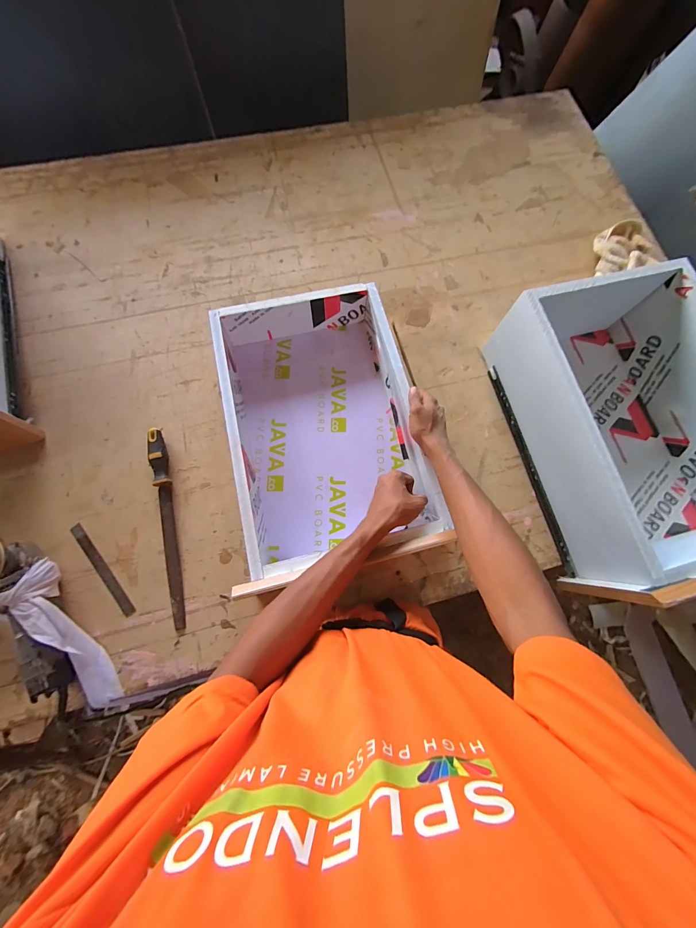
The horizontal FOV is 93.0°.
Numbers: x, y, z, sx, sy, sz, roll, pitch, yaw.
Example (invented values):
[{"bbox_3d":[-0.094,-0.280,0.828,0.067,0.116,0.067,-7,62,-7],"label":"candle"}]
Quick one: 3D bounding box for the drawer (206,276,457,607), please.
[{"bbox_3d":[-0.048,-0.075,0.617,0.333,0.118,0.518,-8,75,-4],"label":"drawer"}]

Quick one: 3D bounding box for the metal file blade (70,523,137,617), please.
[{"bbox_3d":[-0.440,0.190,0.593,0.021,0.007,0.194,-40,79,-12],"label":"metal file blade"}]

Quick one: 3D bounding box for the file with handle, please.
[{"bbox_3d":[-0.331,0.108,0.600,0.026,0.031,0.359,-12,75,-6],"label":"file with handle"}]

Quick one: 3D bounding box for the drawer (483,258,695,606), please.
[{"bbox_3d":[0.508,-0.084,0.604,0.352,0.174,0.545,-13,75,-6],"label":"drawer"}]

